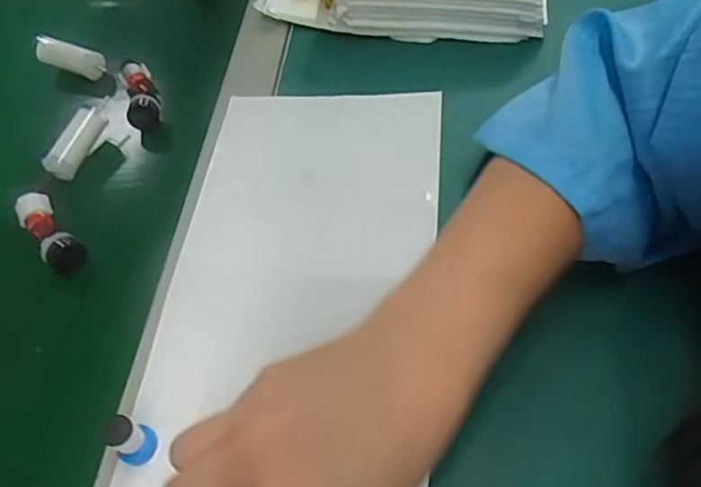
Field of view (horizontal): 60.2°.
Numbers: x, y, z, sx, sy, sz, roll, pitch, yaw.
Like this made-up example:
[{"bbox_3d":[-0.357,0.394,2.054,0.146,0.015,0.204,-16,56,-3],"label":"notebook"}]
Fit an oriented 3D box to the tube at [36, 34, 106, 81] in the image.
[{"bbox_3d":[-0.217,-0.145,0.465,0.057,0.018,0.018,20,60,1],"label":"tube"}]

